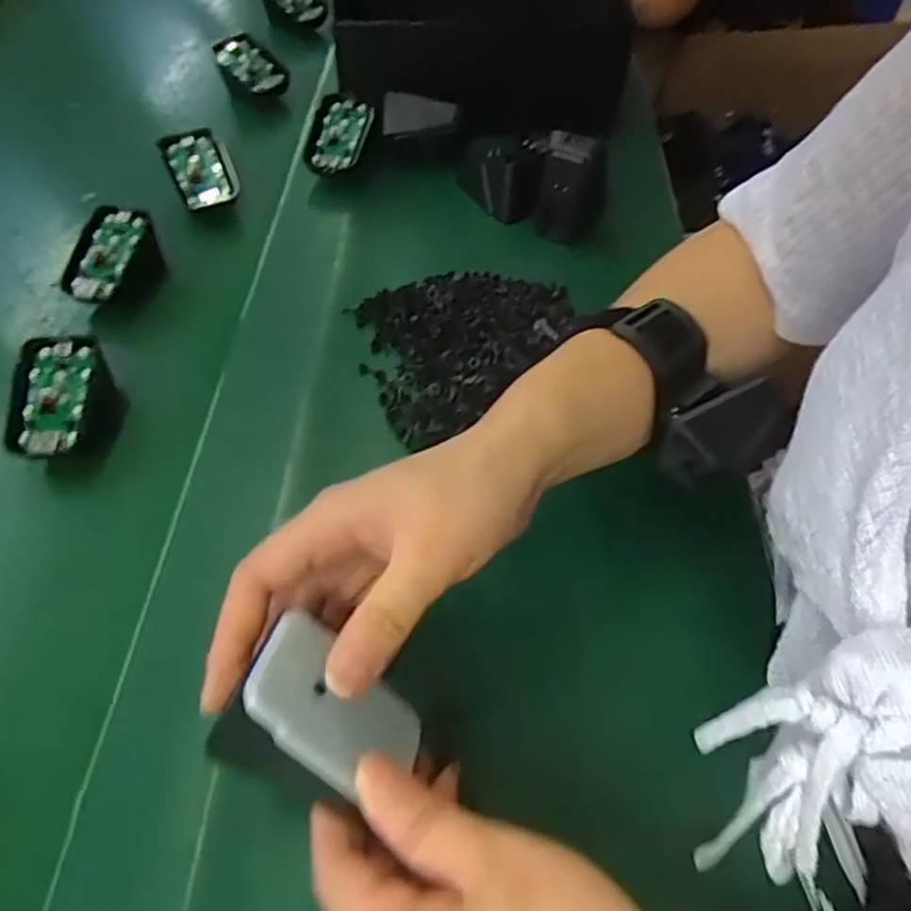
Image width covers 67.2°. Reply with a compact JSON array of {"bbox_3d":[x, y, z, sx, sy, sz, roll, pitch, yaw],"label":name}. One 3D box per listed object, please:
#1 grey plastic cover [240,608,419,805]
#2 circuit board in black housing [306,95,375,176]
[{"bbox_3d":[-0.042,0.087,0.231,0.013,0.066,0.045,-35,19,24],"label":"grey plastic cover"},{"bbox_3d":[-0.090,-0.252,0.535,0.049,0.009,0.075,8,75,4],"label":"circuit board in black housing"}]

